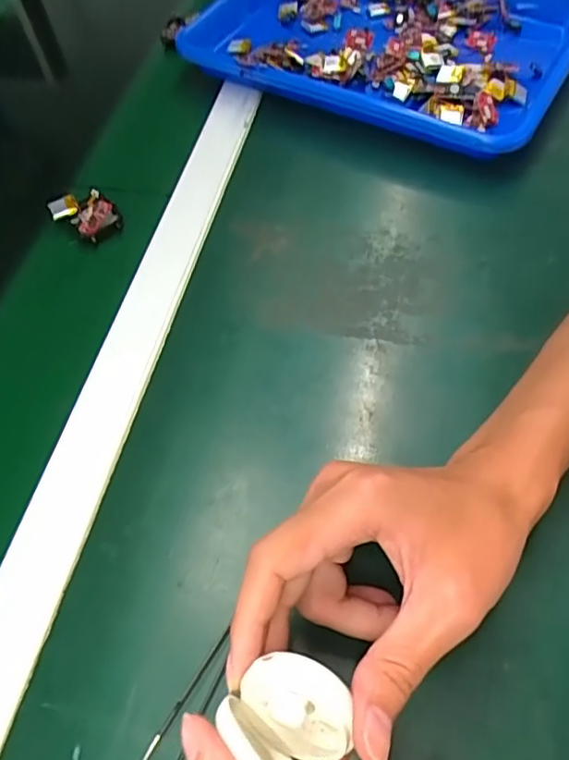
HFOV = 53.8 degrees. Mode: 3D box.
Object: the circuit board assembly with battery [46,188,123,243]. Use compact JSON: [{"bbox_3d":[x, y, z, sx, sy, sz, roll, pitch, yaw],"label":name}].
[{"bbox_3d":[-0.160,-0.135,0.447,0.056,0.019,0.035,27,64,20],"label":"circuit board assembly with battery"}]

